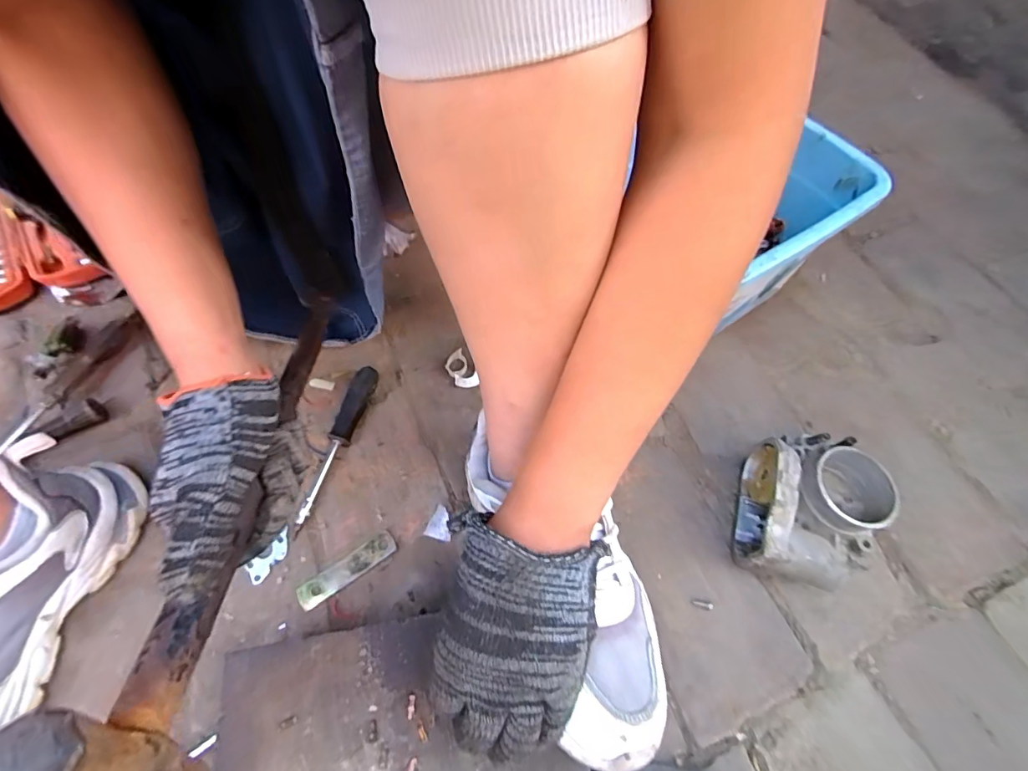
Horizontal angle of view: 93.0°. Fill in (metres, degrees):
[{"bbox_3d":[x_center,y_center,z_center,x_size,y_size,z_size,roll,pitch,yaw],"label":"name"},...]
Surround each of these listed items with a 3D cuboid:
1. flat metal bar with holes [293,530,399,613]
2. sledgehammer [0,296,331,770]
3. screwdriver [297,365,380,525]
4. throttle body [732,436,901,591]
[{"bbox_3d":[-0.143,0.158,0.420,0.086,0.004,0.021,-32,66,-18],"label":"flat metal bar with holes"},{"bbox_3d":[-0.165,0.061,0.312,0.040,0.096,0.355,0,37,-4],"label":"sledgehammer"},{"bbox_3d":[-0.167,0.052,0.461,0.018,0.021,0.152,16,61,7],"label":"screwdriver"},{"bbox_3d":[0.252,0.102,0.416,0.099,0.067,0.126,16,61,7],"label":"throttle body"}]

